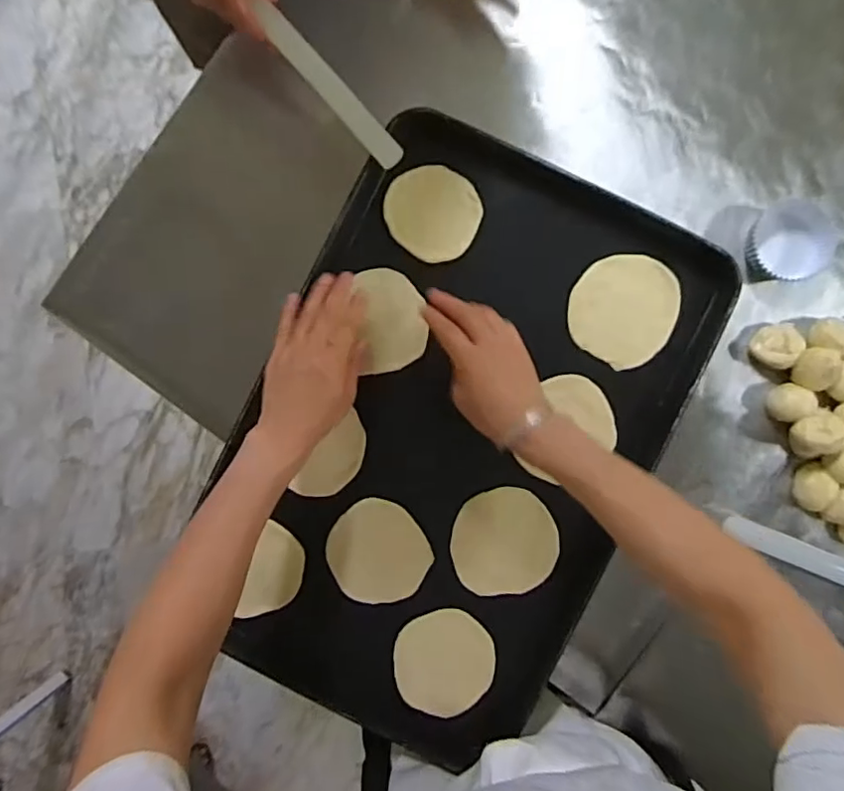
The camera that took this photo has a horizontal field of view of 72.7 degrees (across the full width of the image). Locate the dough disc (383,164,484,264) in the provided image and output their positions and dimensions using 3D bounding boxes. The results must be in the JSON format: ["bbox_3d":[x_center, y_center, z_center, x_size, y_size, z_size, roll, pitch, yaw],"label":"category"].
[{"bbox_3d":[0.012,-0.195,0.611,0.100,0.004,0.092,0,97,-4],"label":"dough disc"}]

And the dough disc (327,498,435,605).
[{"bbox_3d":[-0.047,0.168,0.617,0.099,0.013,0.109,-29,89,2],"label":"dough disc"}]

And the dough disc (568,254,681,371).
[{"bbox_3d":[0.214,-0.092,0.607,0.107,0.006,0.113,0,90,2],"label":"dough disc"}]

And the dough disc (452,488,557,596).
[{"bbox_3d":[0.088,0.157,0.615,0.109,0.006,0.110,-6,90,2],"label":"dough disc"}]

